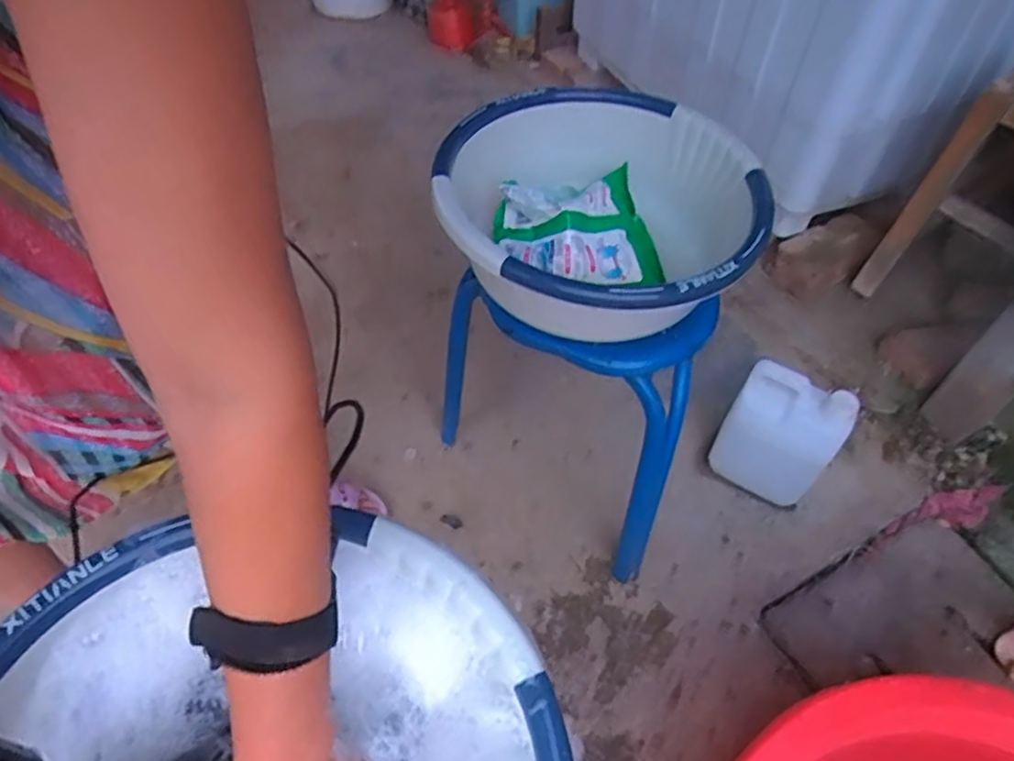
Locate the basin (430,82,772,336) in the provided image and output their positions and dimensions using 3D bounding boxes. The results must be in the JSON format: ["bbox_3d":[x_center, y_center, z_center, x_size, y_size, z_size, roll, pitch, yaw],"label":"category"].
[{"bbox_3d":[0.096,-0.173,0.745,0.335,0.131,0.330,1,51,-1],"label":"basin"}]

